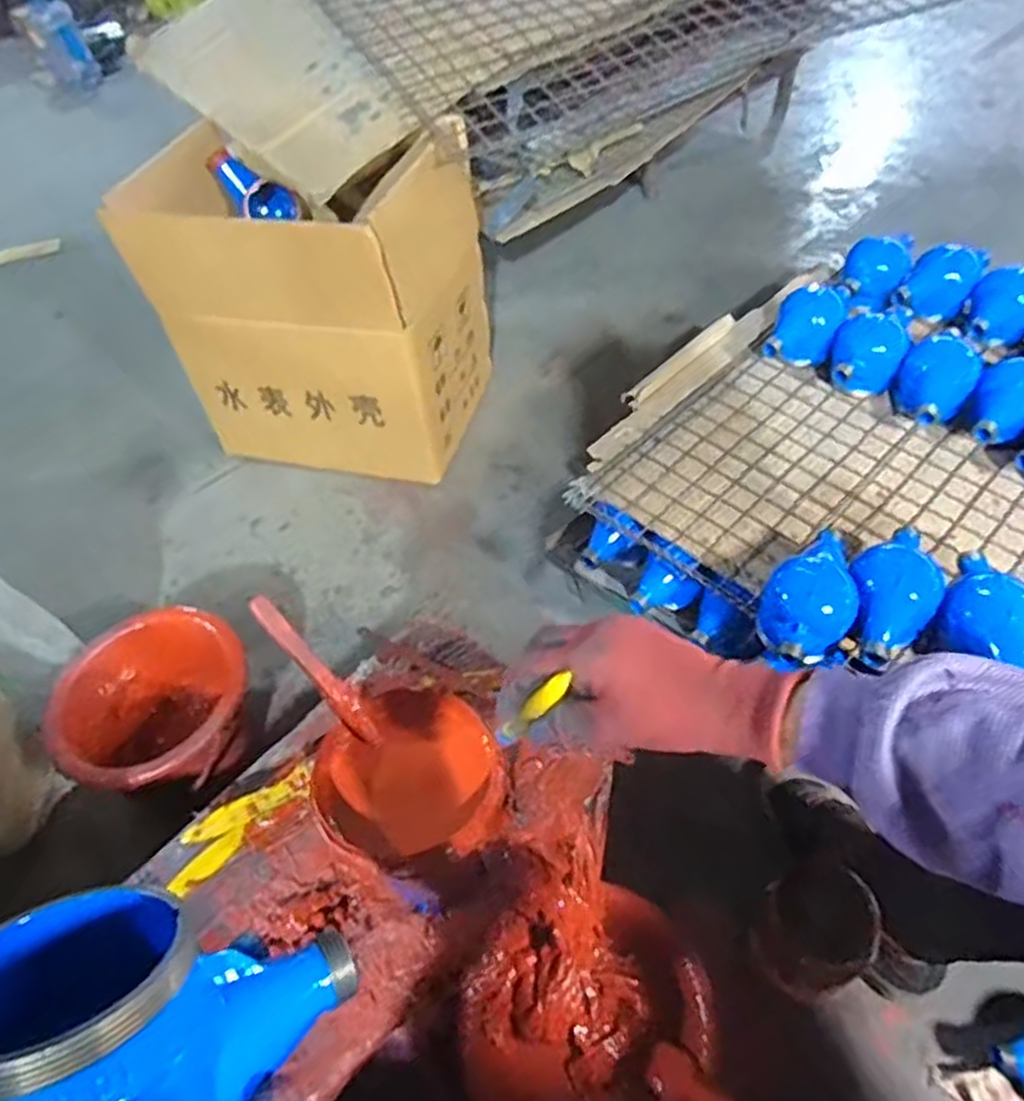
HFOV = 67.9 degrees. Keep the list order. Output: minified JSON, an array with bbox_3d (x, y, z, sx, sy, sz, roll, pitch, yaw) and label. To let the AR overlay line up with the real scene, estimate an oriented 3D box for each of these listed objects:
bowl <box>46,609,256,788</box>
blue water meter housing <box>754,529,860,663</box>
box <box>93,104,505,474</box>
[{"bbox_3d":[-0.412,0.222,0.940,0.216,0.188,0.221,-3,49,4],"label":"bowl"},{"bbox_3d":[0.292,0.052,0.750,0.084,0.078,0.157,24,56,24],"label":"blue water meter housing"},{"bbox_3d":[-0.287,-0.392,1.215,0.417,0.432,0.310,11,52,15],"label":"box"}]

